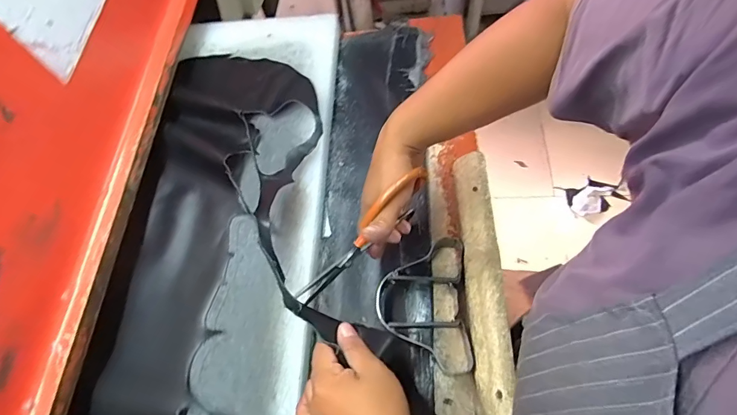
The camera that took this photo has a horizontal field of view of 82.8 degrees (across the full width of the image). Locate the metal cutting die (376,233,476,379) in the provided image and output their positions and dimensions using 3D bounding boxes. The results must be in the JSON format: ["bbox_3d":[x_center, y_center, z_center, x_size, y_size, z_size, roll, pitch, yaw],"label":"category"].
[{"bbox_3d":[0.063,0.109,0.489,0.105,0.036,0.161,-5,62,6],"label":"metal cutting die"}]

